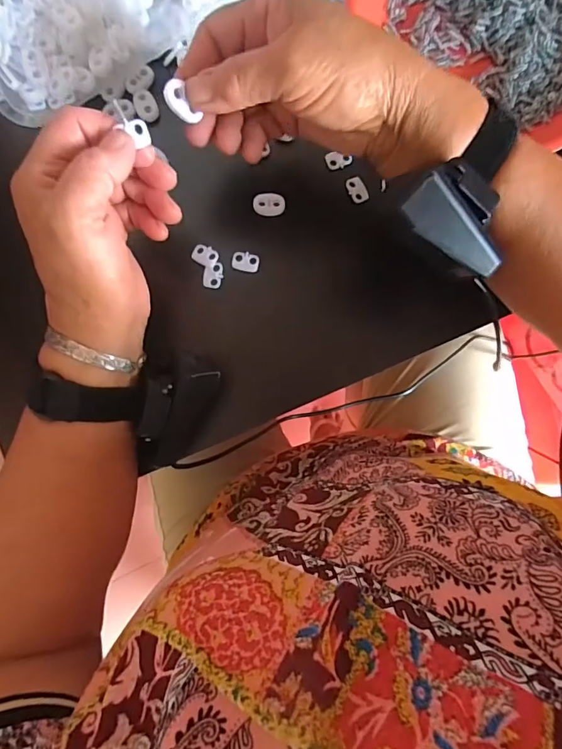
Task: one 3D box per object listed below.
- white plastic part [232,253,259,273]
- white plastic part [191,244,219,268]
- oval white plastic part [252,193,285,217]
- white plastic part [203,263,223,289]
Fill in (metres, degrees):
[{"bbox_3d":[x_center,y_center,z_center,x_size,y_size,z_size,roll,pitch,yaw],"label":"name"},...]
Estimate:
[{"bbox_3d":[-0.025,-0.080,0.323,0.019,0.004,0.013,7,84,-2],"label":"white plastic part"},{"bbox_3d":[-0.054,-0.084,0.321,0.018,0.004,0.013,25,84,0],"label":"white plastic part"},{"bbox_3d":[-0.008,-0.121,0.325,0.022,0.006,0.014,-7,85,-3],"label":"oval white plastic part"},{"bbox_3d":[-0.048,-0.070,0.322,0.013,0.004,0.018,9,84,-2],"label":"white plastic part"}]

